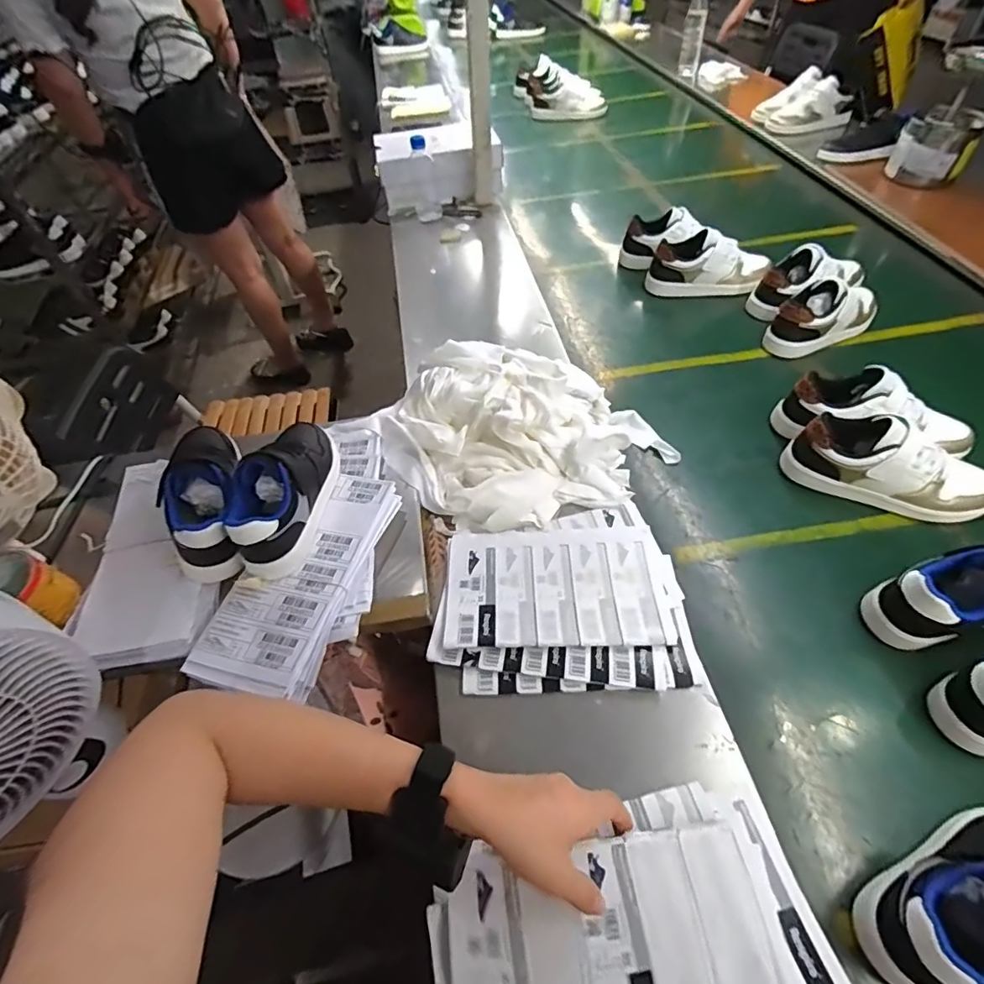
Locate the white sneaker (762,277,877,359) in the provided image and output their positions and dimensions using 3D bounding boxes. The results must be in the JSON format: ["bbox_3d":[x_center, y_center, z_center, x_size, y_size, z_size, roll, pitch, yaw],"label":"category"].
[{"bbox_3d":[0.553,-0.299,0.830,0.211,0.088,0.082,-23,54,-13],"label":"white sneaker"}]

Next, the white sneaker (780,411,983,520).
[{"bbox_3d":[0.498,-0.031,0.625,0.228,0.096,0.079,23,57,21],"label":"white sneaker"}]

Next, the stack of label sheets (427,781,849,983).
[{"bbox_3d":[0.100,0.335,0.366,0.276,0.028,0.169,-12,52,-5],"label":"stack of label sheets"}]

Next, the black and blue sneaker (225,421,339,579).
[{"bbox_3d":[-0.231,-0.011,0.563,0.070,0.084,0.197,3,53,6],"label":"black and blue sneaker"}]

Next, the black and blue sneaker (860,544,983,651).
[{"bbox_3d":[0.514,0.102,0.522,0.209,0.096,0.076,-10,52,-3],"label":"black and blue sneaker"}]

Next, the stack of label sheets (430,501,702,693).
[{"bbox_3d":[0.073,0.111,0.553,0.262,0.012,0.206,-3,52,2],"label":"stack of label sheets"}]

